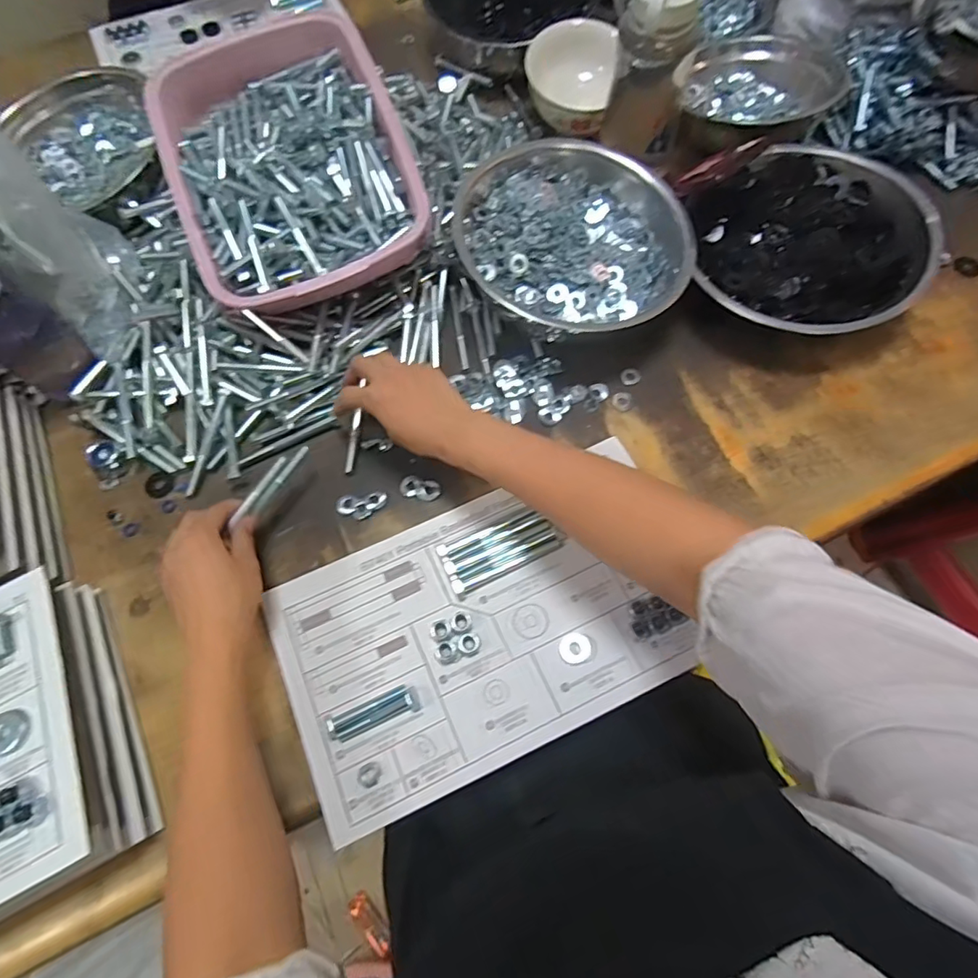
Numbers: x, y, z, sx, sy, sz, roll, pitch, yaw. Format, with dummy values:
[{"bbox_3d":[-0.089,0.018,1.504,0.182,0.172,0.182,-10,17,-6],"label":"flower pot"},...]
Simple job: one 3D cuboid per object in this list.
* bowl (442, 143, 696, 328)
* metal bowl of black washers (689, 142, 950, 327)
[{"bbox_3d":[0.093,-0.277,0.586,0.244,0.075,0.225,19,78,-7],"label":"bowl"},{"bbox_3d":[0.333,-0.259,0.598,0.240,0.074,0.234,-1,68,2],"label":"metal bowl of black washers"}]

